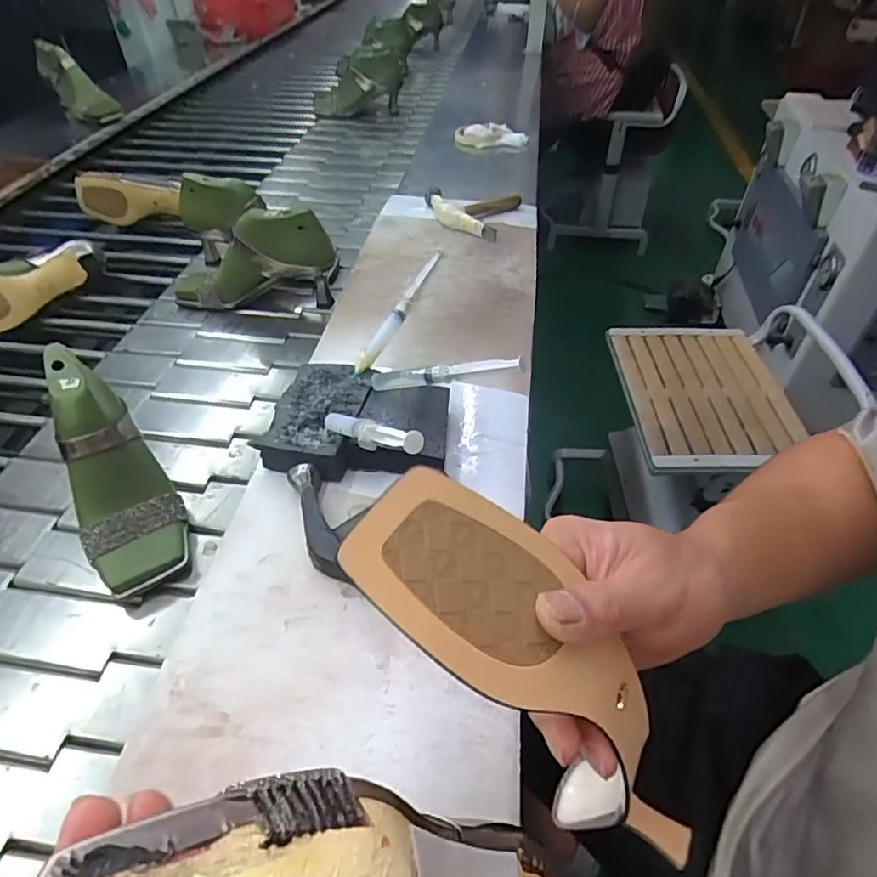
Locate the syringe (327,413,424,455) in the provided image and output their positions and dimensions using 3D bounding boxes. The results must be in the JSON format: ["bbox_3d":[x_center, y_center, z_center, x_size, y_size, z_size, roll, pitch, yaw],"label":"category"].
[{"bbox_3d":[-0.061,-0.005,0.451,0.022,0.015,0.154,-30,22,-25],"label":"syringe"}]

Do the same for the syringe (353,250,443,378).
[{"bbox_3d":[-0.041,-0.128,0.581,0.011,0.022,0.156,26,77,23],"label":"syringe"}]

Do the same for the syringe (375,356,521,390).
[{"bbox_3d":[0.003,-0.059,0.516,0.151,0.019,0.013,-4,42,29],"label":"syringe"}]

